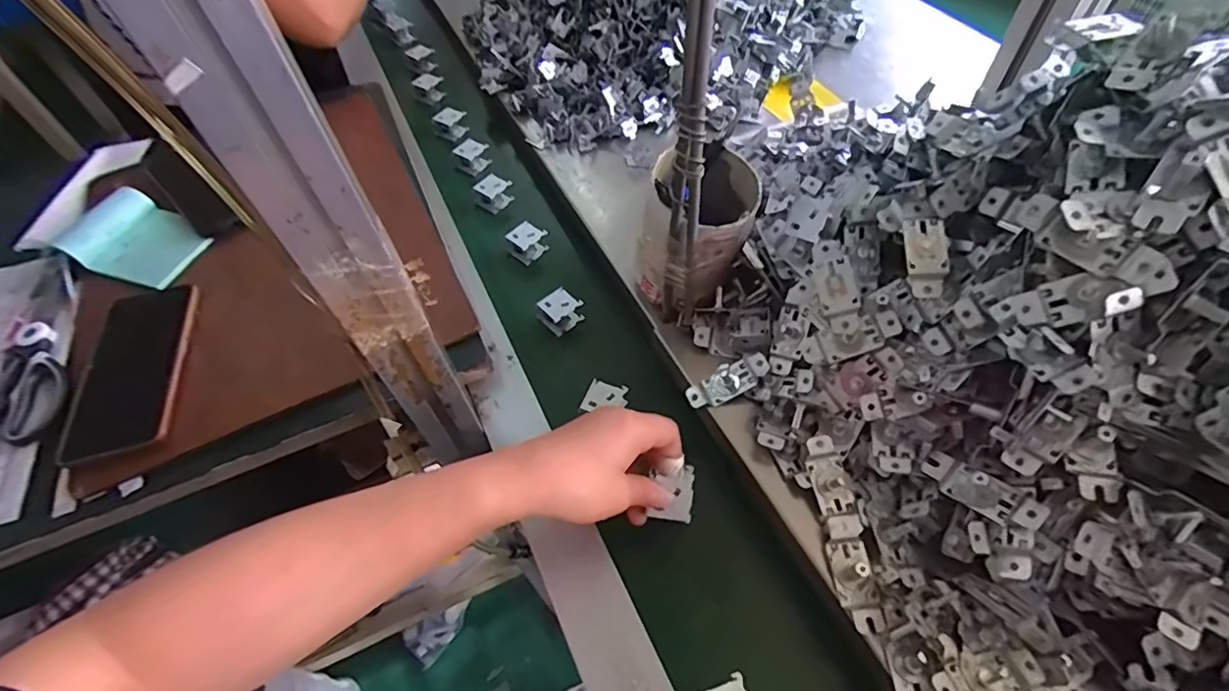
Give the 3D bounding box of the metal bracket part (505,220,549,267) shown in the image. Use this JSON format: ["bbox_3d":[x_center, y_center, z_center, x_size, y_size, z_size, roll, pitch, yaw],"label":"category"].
[{"bbox_3d":[-0.087,-0.103,0.575,0.026,0.025,0.034,33,63,24],"label":"metal bracket part"}]

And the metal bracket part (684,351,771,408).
[{"bbox_3d":[0.084,0.027,0.430,0.064,0.010,0.025,-29,56,6],"label":"metal bracket part"}]

